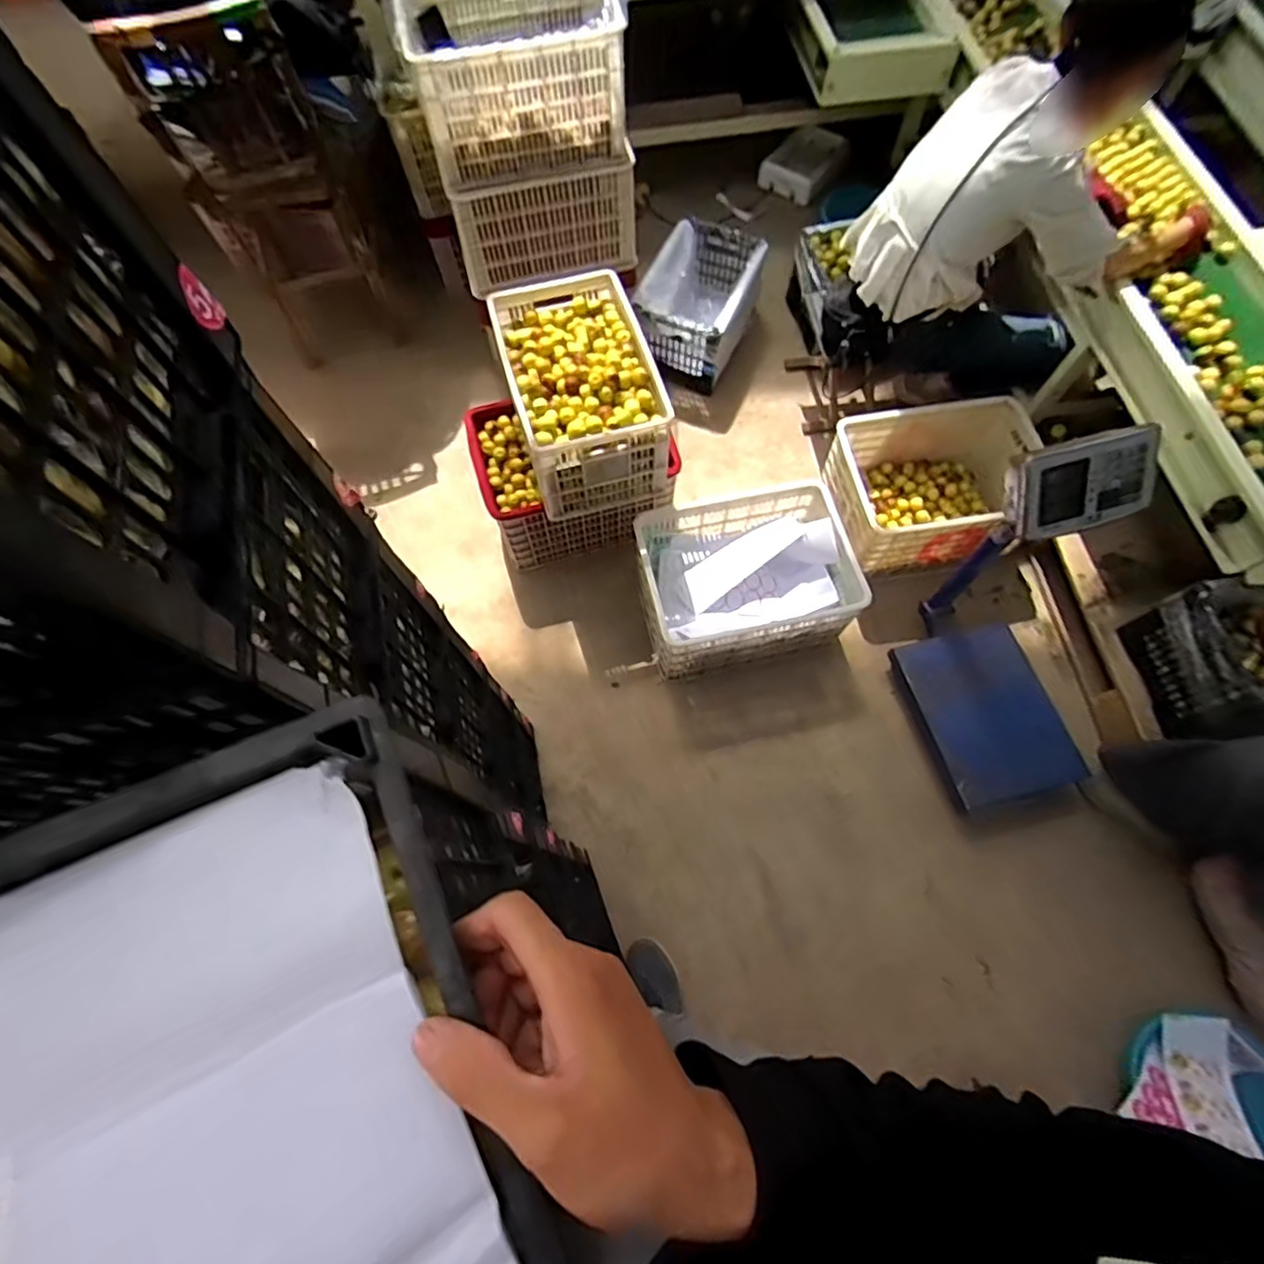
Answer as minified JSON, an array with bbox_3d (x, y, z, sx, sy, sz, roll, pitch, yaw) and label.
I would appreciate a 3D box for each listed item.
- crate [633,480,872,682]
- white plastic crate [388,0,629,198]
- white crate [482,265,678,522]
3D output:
[{"bbox_3d":[0.271,-0.131,1.538,0.486,0.245,0.364,-11,69,-4],"label":"crate"},{"bbox_3d":[-0.255,-1.242,1.379,0.449,0.260,0.278,-10,68,-3],"label":"white plastic crate"},{"bbox_3d":[-0.120,-0.554,1.423,0.309,0.244,0.476,-15,69,-5],"label":"white crate"}]

